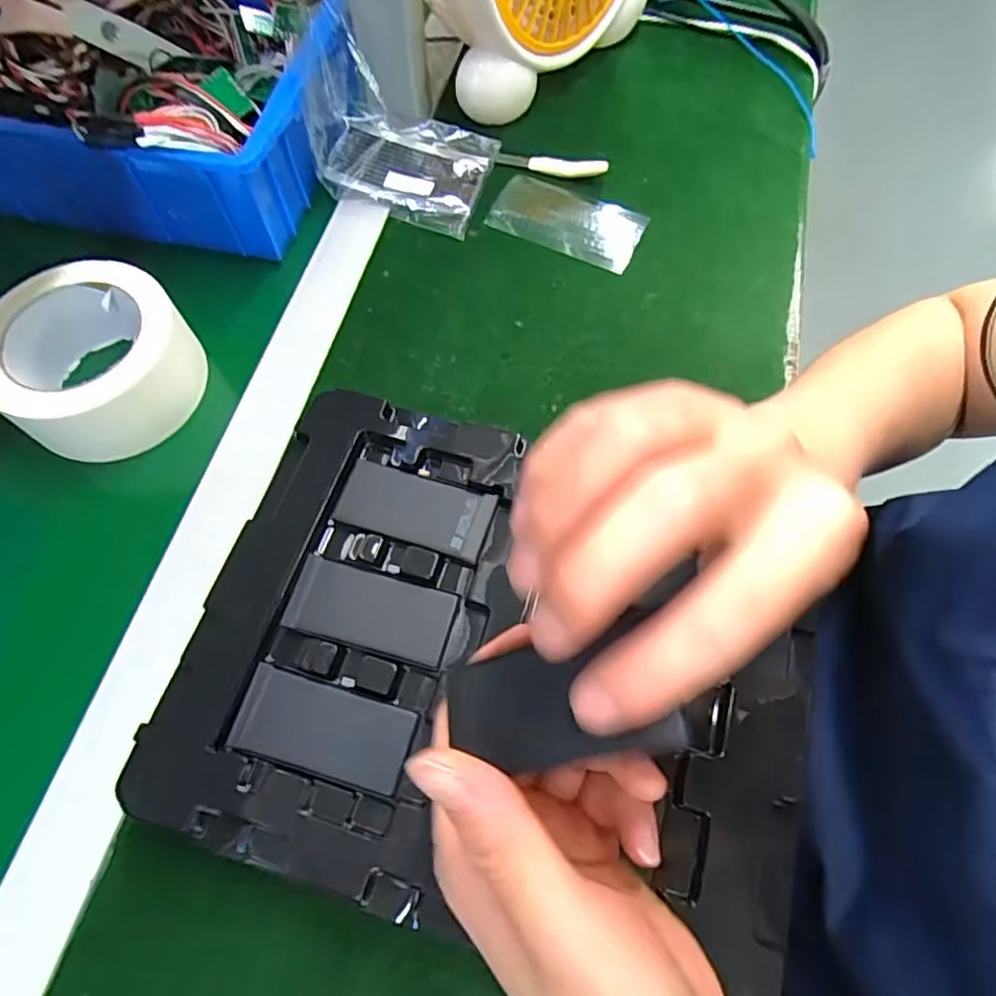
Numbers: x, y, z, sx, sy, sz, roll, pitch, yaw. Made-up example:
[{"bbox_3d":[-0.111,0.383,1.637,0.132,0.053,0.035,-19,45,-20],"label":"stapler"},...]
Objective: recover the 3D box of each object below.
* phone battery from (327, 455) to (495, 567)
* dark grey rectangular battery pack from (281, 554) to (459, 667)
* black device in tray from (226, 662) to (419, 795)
[{"bbox_3d":[-0.042,0.005,0.318,0.076,0.004,0.037,17,66,7],"label":"phone battery"},{"bbox_3d":[-0.060,0.052,0.297,0.076,0.004,0.036,14,66,5],"label":"dark grey rectangular battery pack"},{"bbox_3d":[-0.076,0.100,0.274,0.075,0.004,0.036,15,66,6],"label":"black device in tray"}]

